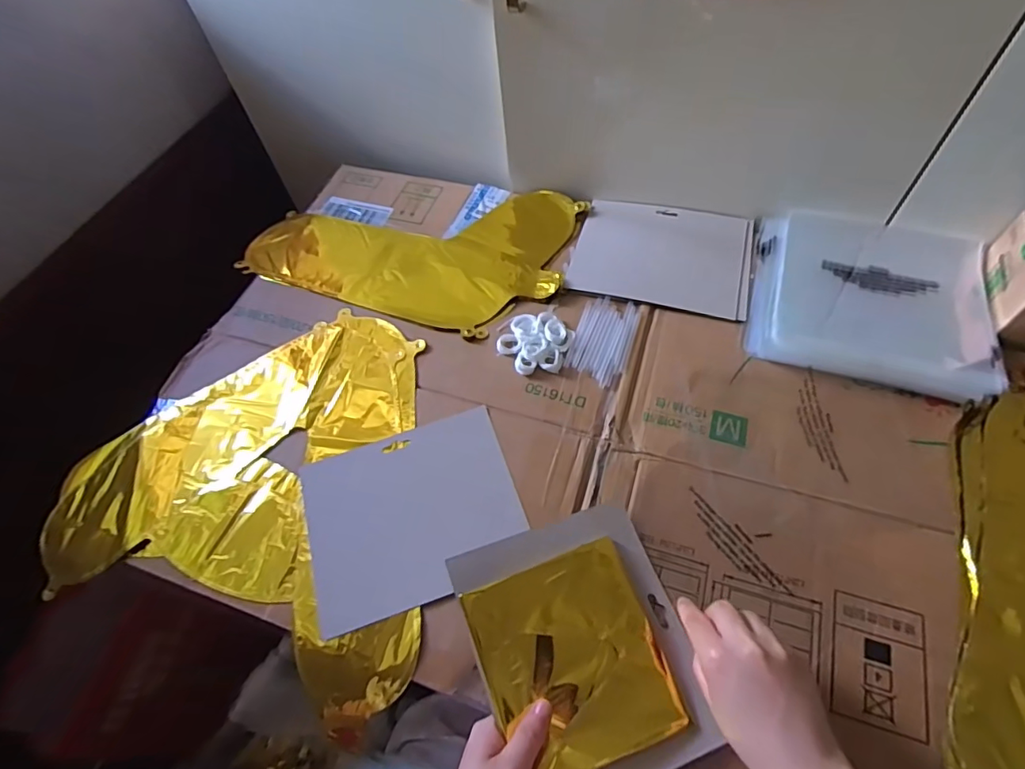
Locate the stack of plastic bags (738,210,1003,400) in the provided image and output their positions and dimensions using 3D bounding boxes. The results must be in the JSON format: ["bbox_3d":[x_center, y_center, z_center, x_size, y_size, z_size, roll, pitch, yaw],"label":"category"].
[{"bbox_3d":[0.378,-0.092,0.573,0.227,0.021,0.208,13,60,12],"label":"stack of plastic bags"}]

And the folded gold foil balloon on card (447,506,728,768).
[{"bbox_3d":[0.055,0.206,0.421,0.162,0.024,0.190,-13,66,-15],"label":"folded gold foil balloon on card"}]

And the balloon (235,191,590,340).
[{"bbox_3d":[-0.131,-0.177,0.683,0.397,0.029,0.226,14,60,13],"label":"balloon"}]

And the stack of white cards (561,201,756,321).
[{"bbox_3d":[0.178,-0.155,0.644,0.200,0.009,0.158,13,60,12],"label":"stack of white cards"}]

